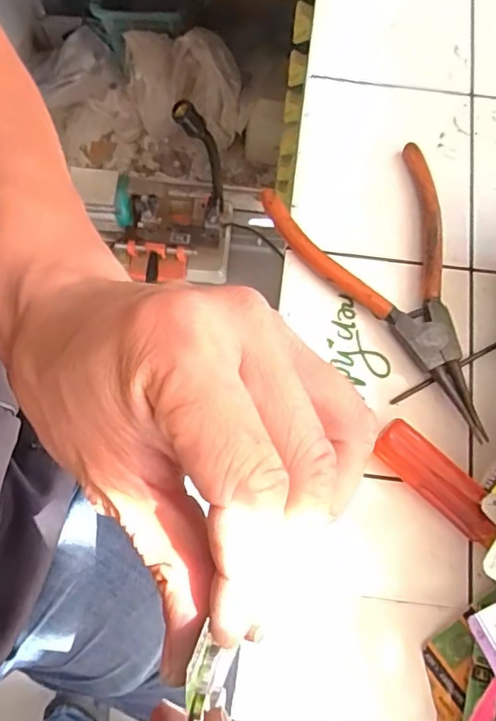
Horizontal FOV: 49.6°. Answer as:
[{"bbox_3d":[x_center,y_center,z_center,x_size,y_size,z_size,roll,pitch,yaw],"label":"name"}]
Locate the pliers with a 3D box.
[{"bbox_3d":[0.094,-0.051,0.284,0.097,0.012,0.161,-38,77,-10],"label":"pliers"}]

